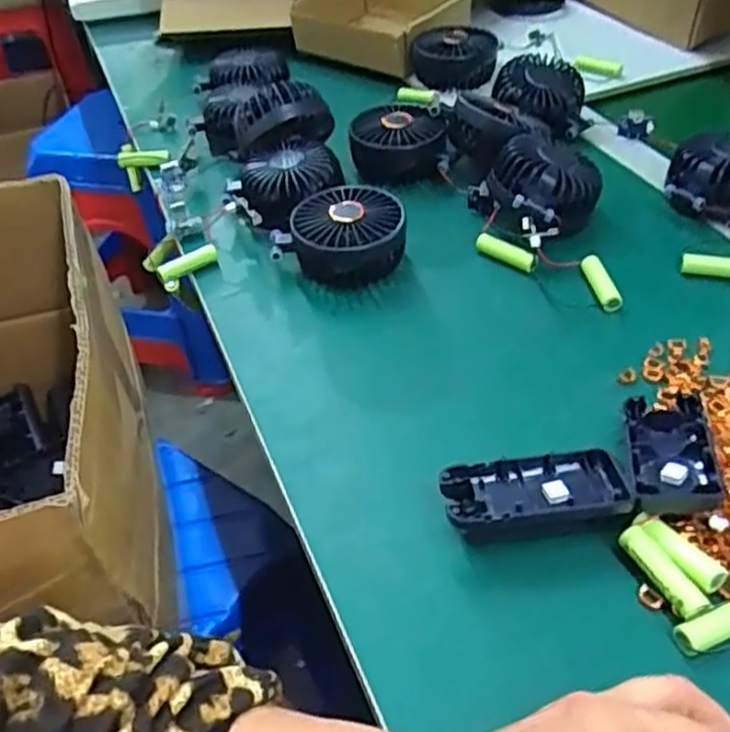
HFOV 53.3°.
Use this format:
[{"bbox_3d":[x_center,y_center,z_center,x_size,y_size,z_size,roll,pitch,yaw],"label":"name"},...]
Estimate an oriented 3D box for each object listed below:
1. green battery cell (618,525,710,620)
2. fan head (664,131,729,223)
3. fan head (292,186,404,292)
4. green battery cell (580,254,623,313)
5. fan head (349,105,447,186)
[{"bbox_3d":[0.146,0.103,0.359,0.015,0.013,0.049,-22,48,-17],"label":"green battery cell"},{"bbox_3d":[0.289,-0.152,0.584,0.085,0.043,0.087,18,49,21],"label":"fan head"},{"bbox_3d":[-0.012,-0.097,0.558,0.085,0.046,0.082,-4,45,0],"label":"fan head"},{"bbox_3d":[0.171,-0.060,0.529,0.015,0.011,0.054,-8,45,-4],"label":"green battery cell"},{"bbox_3d":[0.029,-0.198,0.655,0.082,0.046,0.073,-6,45,-2],"label":"fan head"}]

